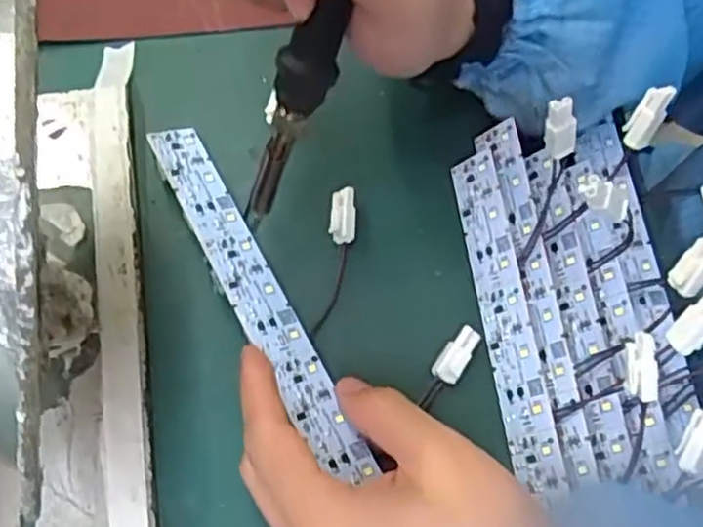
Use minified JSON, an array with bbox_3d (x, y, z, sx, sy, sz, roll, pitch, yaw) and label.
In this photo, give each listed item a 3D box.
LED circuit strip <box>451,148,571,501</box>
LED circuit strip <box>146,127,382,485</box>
[{"bbox_3d":[0.067,0.021,0.318,0.004,0.024,0.148,8,64,-41],"label":"LED circuit strip"},{"bbox_3d":[-0.042,0.010,0.313,0.024,0.004,0.180,-18,65,-29],"label":"LED circuit strip"}]

